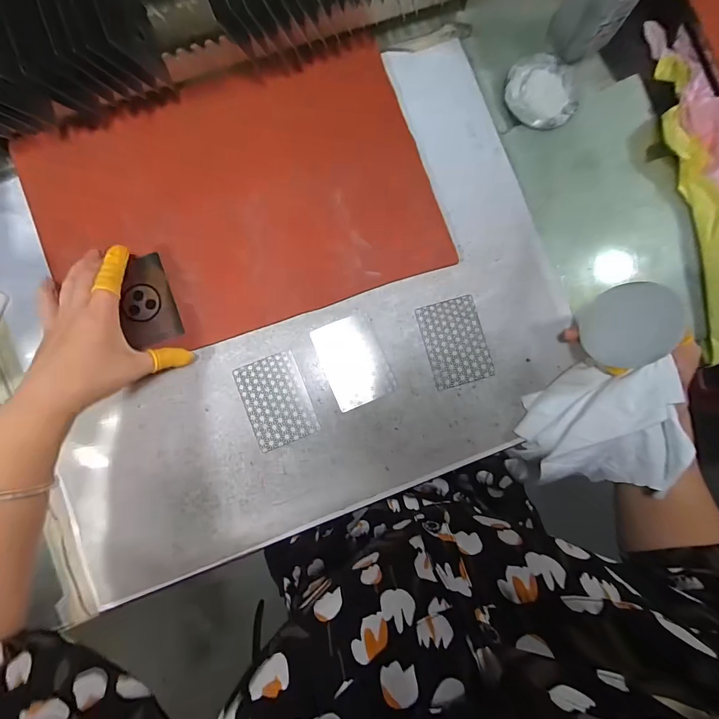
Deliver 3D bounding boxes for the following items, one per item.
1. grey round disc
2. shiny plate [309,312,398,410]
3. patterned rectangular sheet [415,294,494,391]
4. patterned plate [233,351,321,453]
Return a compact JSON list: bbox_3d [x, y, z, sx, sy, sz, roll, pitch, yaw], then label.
[{"bbox_3d":[0.242,-0.032,0.318,0.005,0.079,0.077,10,73,-22],"label":"grey round disc"},{"bbox_3d":[-0.005,0.001,0.355,0.063,0.004,0.088,-22,87,-4],"label":"shiny plate"},{"bbox_3d":[0.099,-0.018,0.361,0.061,0.004,0.087,-15,87,-3],"label":"patterned rectangular sheet"},{"bbox_3d":[-0.082,0.041,0.349,0.062,0.004,0.087,-21,87,-4],"label":"patterned plate"}]

